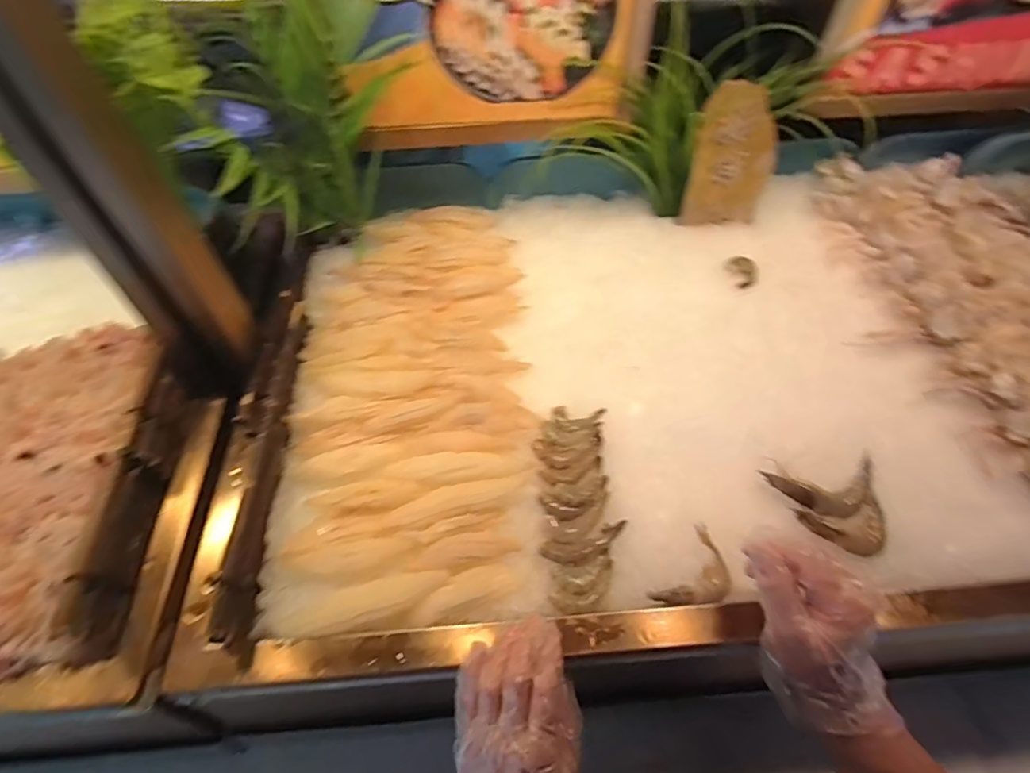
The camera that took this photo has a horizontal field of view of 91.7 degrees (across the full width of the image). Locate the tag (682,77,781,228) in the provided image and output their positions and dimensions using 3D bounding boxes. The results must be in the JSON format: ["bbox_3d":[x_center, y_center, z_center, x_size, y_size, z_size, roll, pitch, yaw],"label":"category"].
[{"bbox_3d":[0.269,-0.279,0.610,0.101,0.158,0.013,0,43,2],"label":"tag"}]

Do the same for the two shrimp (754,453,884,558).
[{"bbox_3d":[0.289,0.108,0.449,0.103,0.022,0.081,-6,48,-3],"label":"two shrimp"}]

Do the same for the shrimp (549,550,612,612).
[{"bbox_3d":[0.058,0.167,0.425,0.060,0.009,0.036,-15,49,-10],"label":"shrimp"}]

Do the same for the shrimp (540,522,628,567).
[{"bbox_3d":[0.064,0.140,0.439,0.080,0.009,0.024,-15,49,-10],"label":"shrimp"}]

